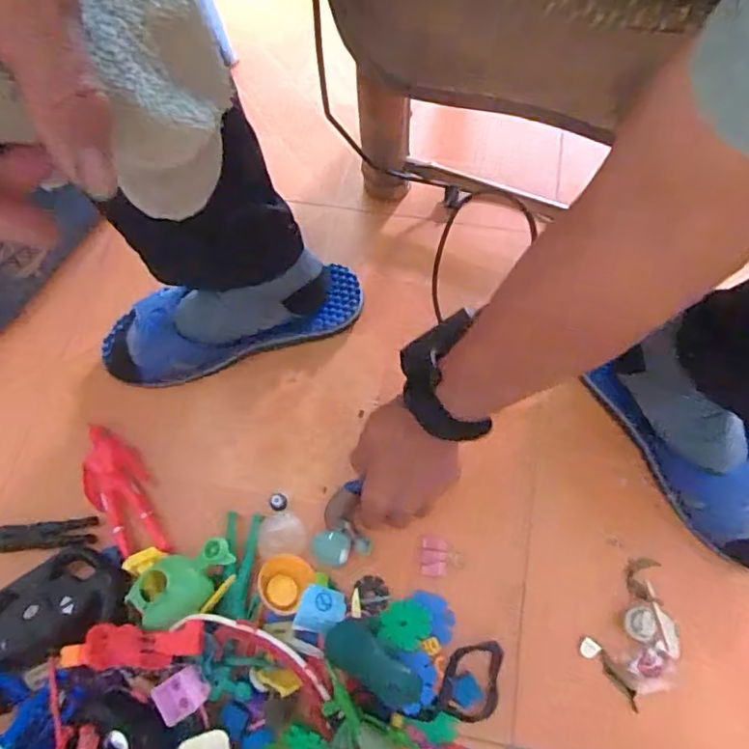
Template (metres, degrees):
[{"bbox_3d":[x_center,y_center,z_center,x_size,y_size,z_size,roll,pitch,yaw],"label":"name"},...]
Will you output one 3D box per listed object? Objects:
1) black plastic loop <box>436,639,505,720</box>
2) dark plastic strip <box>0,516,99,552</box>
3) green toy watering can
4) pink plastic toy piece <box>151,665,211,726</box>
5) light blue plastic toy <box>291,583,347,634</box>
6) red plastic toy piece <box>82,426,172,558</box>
[{"bbox_3d":[0.080,0.248,0.466,0.046,0.027,0.064,20,69,8],"label":"black plastic loop"},{"bbox_3d":[-0.315,0.149,0.525,0.119,0.012,0.025,-5,68,-2],"label":"dark plastic strip"},{"bbox_3d":[-0.158,0.177,0.487,0.084,0.046,0.054,-30,70,-10],"label":"green toy watering can"},{"bbox_3d":[-0.149,0.250,0.449,0.039,0.026,0.031,-31,71,-12],"label":"pink plastic toy piece"},{"bbox_3d":[-0.045,0.199,0.485,0.040,0.005,0.038,27,53,-13],"label":"light blue plastic toy"},{"bbox_3d":[-0.239,0.112,0.542,0.055,0.031,0.140,-31,71,-12],"label":"red plastic toy piece"}]

